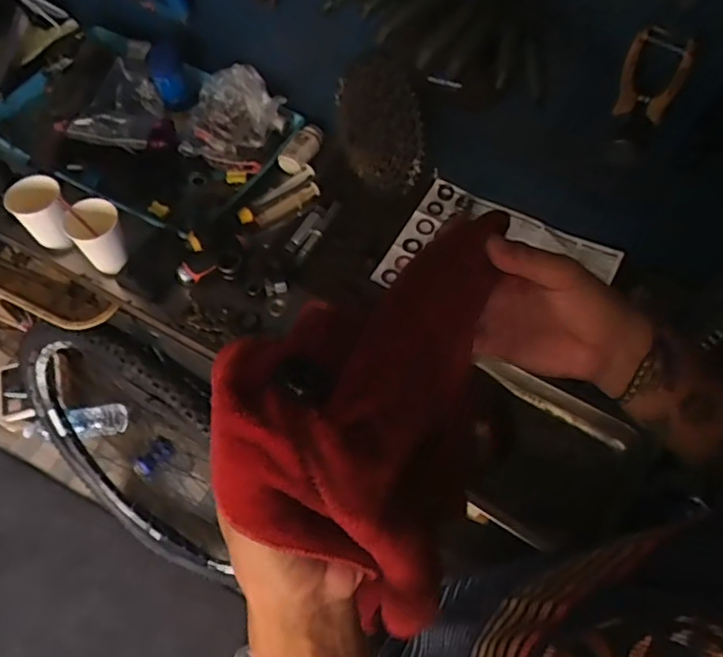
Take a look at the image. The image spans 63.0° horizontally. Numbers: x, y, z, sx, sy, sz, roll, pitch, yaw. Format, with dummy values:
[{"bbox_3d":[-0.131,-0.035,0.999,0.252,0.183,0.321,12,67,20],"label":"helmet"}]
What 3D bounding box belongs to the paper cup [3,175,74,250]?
[{"bbox_3d":[-0.434,-0.159,0.817,0.080,0.081,0.066,26,63,13],"label":"paper cup"}]

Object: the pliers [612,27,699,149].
[{"bbox_3d":[0.300,-0.250,0.630,0.061,0.142,0.009,21,63,11],"label":"pliers"}]

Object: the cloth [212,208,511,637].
[{"bbox_3d":[0.003,0.014,0.329,0.126,0.107,0.228,15,62,8],"label":"cloth"}]

